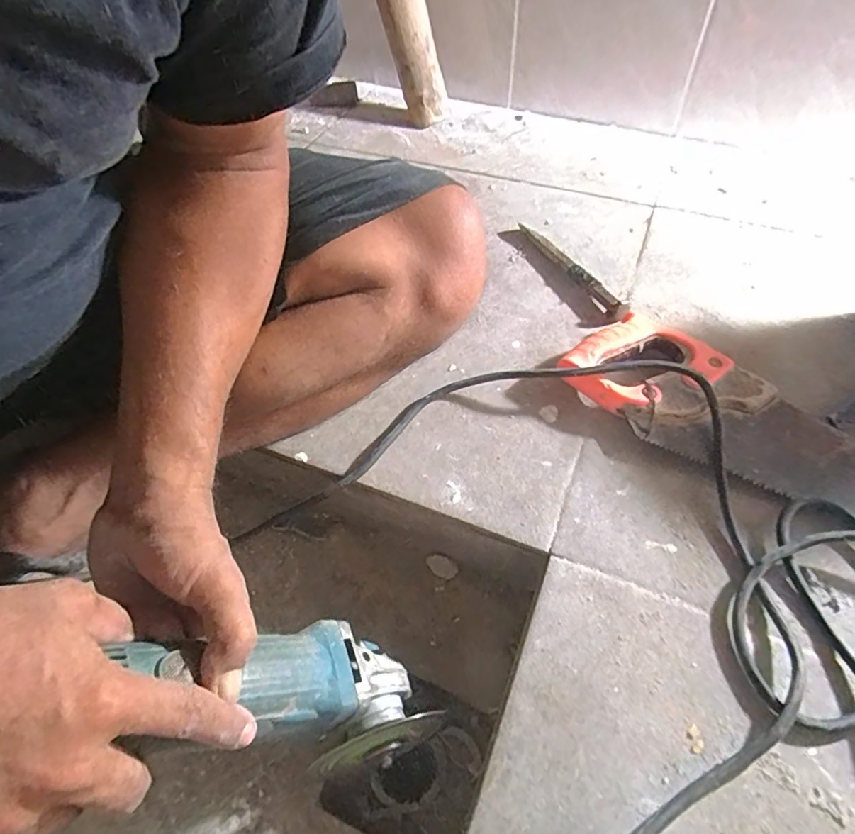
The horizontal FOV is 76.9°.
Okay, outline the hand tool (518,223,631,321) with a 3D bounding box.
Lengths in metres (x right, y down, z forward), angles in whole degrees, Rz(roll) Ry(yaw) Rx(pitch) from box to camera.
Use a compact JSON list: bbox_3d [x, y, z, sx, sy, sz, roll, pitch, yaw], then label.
[{"bbox_3d":[0.155,-0.163,0.589,0.015,0.021,0.189,-20,53,-15],"label":"hand tool"}]

